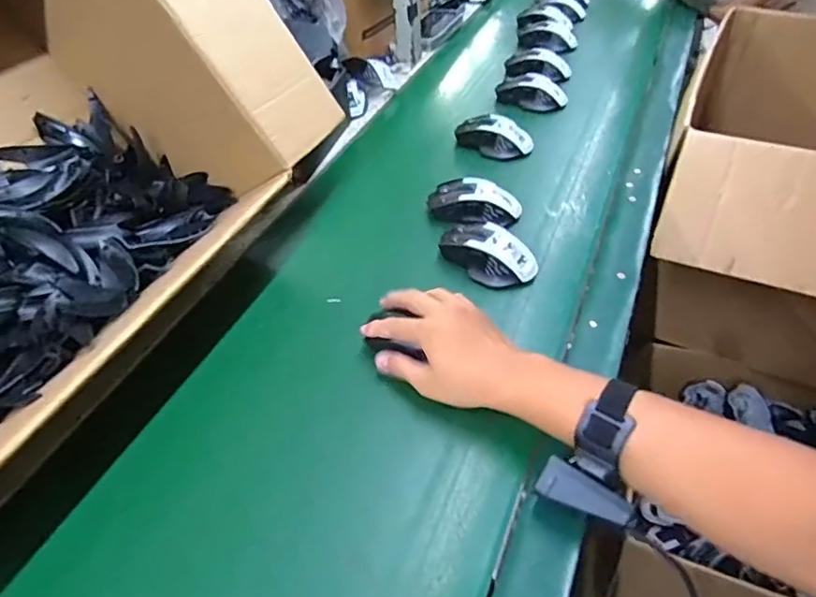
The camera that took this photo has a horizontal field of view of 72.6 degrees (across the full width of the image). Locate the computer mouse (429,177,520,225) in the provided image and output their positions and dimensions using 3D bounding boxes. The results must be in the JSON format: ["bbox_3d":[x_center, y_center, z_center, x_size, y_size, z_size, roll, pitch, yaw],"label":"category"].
[{"bbox_3d":[0.083,-0.121,0.708,0.120,0.038,0.061,11,47,13],"label":"computer mouse"}]

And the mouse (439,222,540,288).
[{"bbox_3d":[0.091,-0.052,0.639,0.112,0.041,0.054,19,50,20],"label":"mouse"}]

